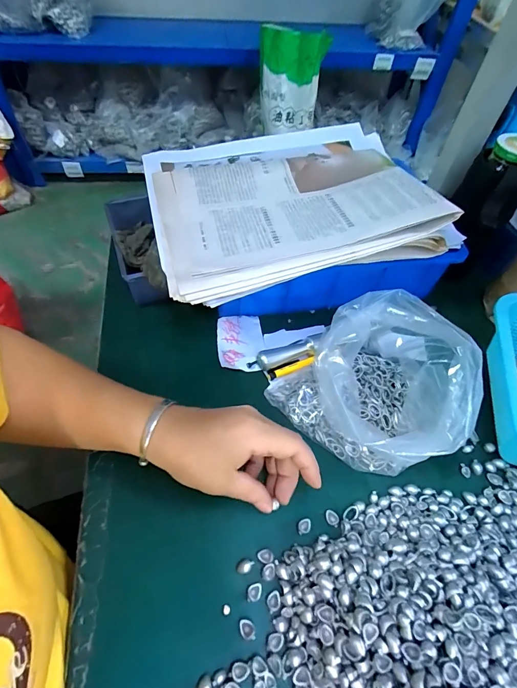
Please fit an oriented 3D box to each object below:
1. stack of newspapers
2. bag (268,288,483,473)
[{"bbox_3d":[0.034,-0.176,0.399,0.306,0.045,0.257,-12,56,-11],"label":"stack of newspapers"},{"bbox_3d":[0.118,0.038,0.332,0.158,0.085,0.152,-33,62,-23],"label":"bag"}]

